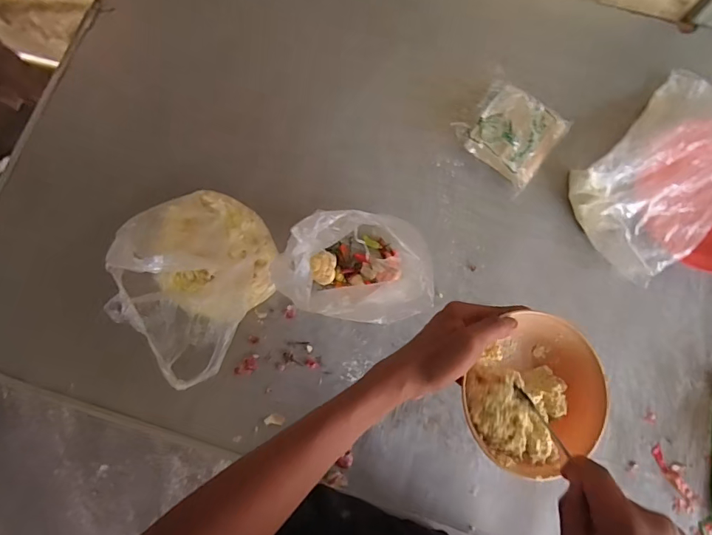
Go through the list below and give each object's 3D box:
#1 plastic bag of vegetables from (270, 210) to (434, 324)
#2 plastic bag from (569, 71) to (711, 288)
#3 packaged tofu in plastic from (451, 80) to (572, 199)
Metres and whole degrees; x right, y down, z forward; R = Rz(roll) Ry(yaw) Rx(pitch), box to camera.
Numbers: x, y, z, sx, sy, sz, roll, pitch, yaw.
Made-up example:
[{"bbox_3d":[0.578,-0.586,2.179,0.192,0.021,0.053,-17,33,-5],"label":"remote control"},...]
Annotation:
[{"bbox_3d":[0.010,-0.003,0.476,0.156,0.213,0.131,11,78,3],"label":"plastic bag of vegetables"},{"bbox_3d":[0.426,-0.132,0.591,0.290,0.064,0.167,-43,81,-8],"label":"plastic bag"},{"bbox_3d":[0.217,-0.191,0.595,0.126,0.061,0.123,42,81,9],"label":"packaged tofu in plastic"}]

